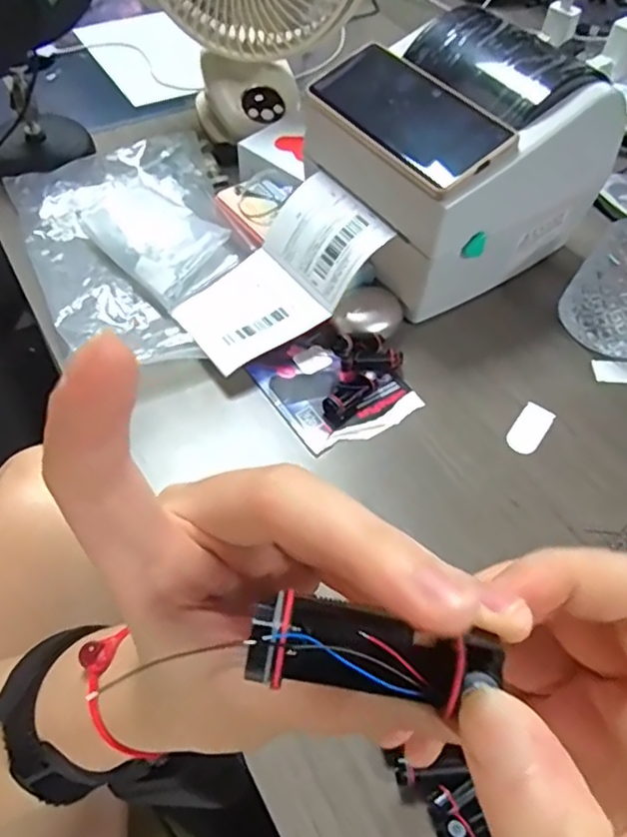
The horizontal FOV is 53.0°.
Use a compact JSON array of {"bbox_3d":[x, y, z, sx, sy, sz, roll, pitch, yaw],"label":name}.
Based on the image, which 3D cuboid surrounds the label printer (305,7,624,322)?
[{"bbox_3d":[0.118,-0.218,0.534,0.201,0.171,0.174,-31,62,-23],"label":"label printer"}]

